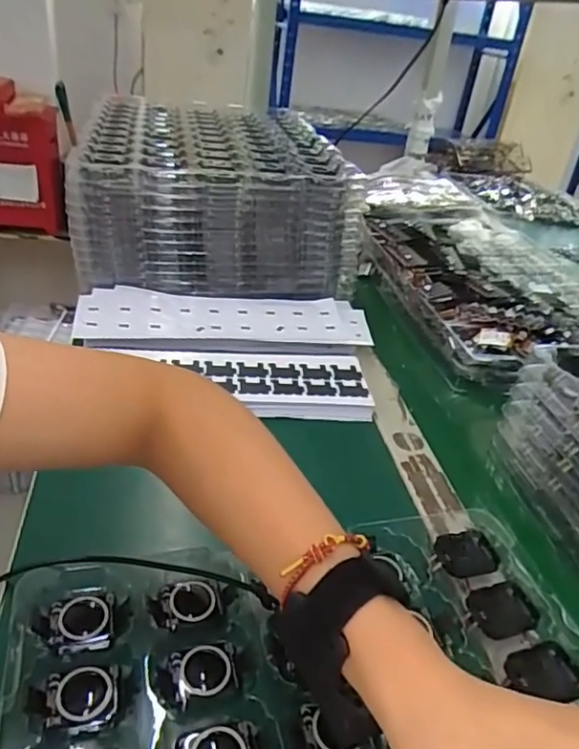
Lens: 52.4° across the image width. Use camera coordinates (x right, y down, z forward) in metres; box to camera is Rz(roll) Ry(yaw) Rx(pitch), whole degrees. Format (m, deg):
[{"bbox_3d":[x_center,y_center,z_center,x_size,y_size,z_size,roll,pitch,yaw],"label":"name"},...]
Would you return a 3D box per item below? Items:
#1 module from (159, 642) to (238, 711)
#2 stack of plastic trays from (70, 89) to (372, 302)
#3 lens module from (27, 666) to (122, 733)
[{"bbox_3d":[-0.052,0.168,0.331,0.041,0.009,0.028,-2,33,-14],"label":"module"},{"bbox_3d":[-0.123,-0.288,0.901,0.341,0.161,0.526,0,33,-11],"label":"stack of plastic trays"},{"bbox_3d":[-0.113,0.174,0.312,0.045,0.009,0.032,0,33,-12],"label":"lens module"}]

